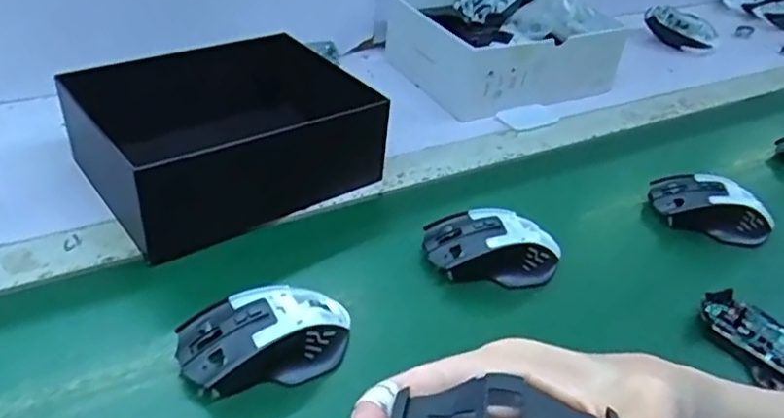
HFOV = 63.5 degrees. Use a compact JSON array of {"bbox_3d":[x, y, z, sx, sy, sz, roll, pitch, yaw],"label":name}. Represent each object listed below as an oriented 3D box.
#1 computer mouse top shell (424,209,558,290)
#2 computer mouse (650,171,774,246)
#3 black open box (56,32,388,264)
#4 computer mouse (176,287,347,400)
[{"bbox_3d":[0.084,0.030,0.517,0.111,0.037,0.059,6,36,-1],"label":"computer mouse top shell"},{"bbox_3d":[0.302,-0.003,0.602,0.110,0.040,0.062,15,37,12],"label":"computer mouse"},{"bbox_3d":[-0.148,-0.070,0.578,0.223,0.087,0.185,-21,44,-32],"label":"black open box"},{"bbox_3d":[-0.083,0.082,0.424,0.116,0.038,0.067,-12,40,-23],"label":"computer mouse"}]

